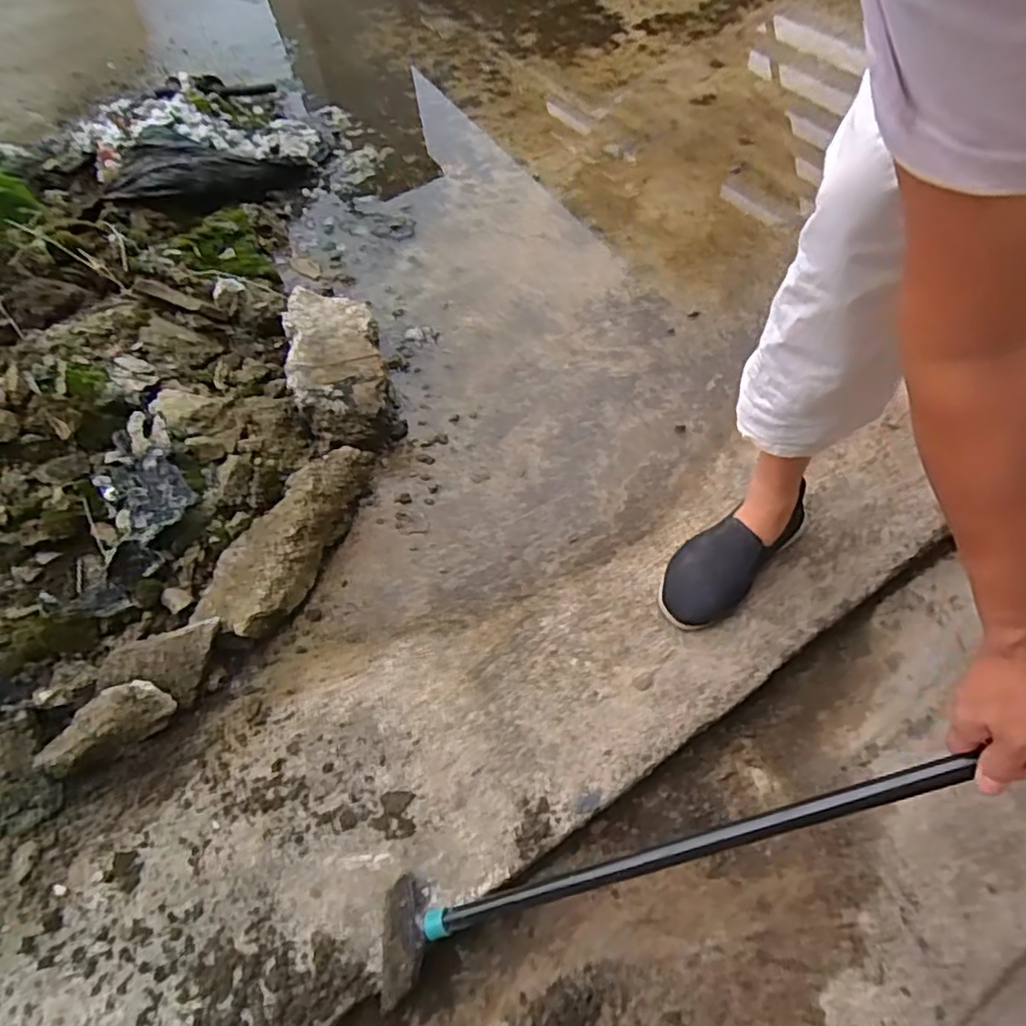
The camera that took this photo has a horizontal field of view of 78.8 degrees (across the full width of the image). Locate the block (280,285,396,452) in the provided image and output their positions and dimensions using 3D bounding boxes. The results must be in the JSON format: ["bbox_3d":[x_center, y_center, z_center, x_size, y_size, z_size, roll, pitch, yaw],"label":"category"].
[{"bbox_3d":[-0.260,-0.211,0.944,0.133,0.121,0.254,-17,59,-5],"label":"block"}]

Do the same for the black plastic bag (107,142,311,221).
[{"bbox_3d":[-0.562,-0.646,1.204,0.392,0.092,0.126,-24,59,-34],"label":"black plastic bag"}]

